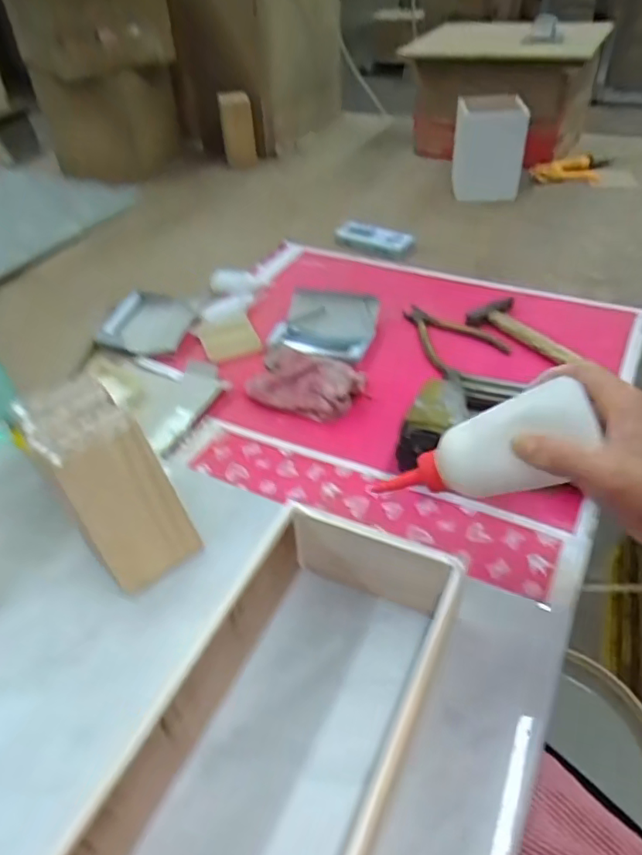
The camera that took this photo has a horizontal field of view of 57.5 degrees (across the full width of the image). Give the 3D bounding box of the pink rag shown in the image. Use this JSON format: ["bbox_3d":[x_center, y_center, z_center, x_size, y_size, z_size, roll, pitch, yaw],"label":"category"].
[{"bbox_3d":[-0.021,-0.056,0.674,0.129,0.032,0.080,14,45,19],"label":"pink rag"}]

